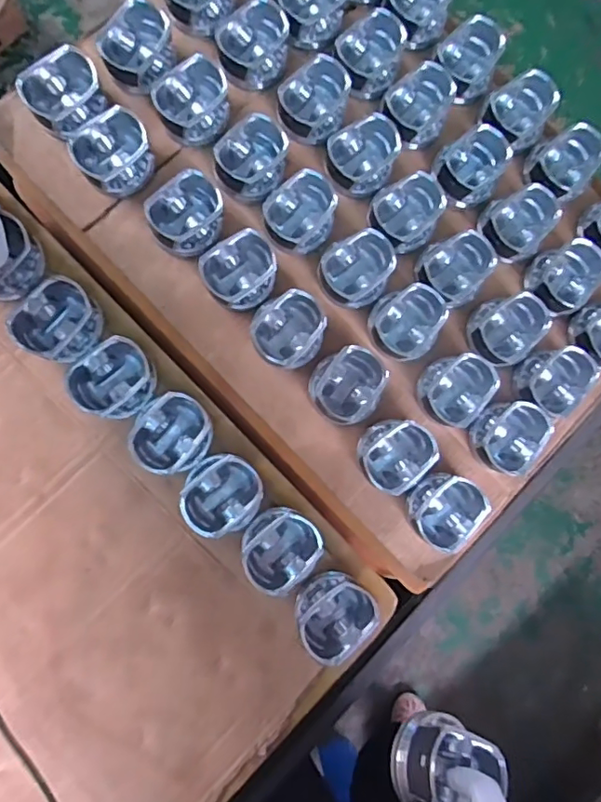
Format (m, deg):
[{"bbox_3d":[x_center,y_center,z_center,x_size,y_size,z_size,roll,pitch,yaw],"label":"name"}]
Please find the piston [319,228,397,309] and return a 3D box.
[{"bbox_3d":[0.061,-0.139,0.582,0.083,0.044,0.071,-32,90,-10],"label":"piston"}]

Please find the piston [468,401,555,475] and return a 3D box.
[{"bbox_3d":[0.224,0.041,0.587,0.070,0.046,0.078,16,83,-6],"label":"piston"}]

